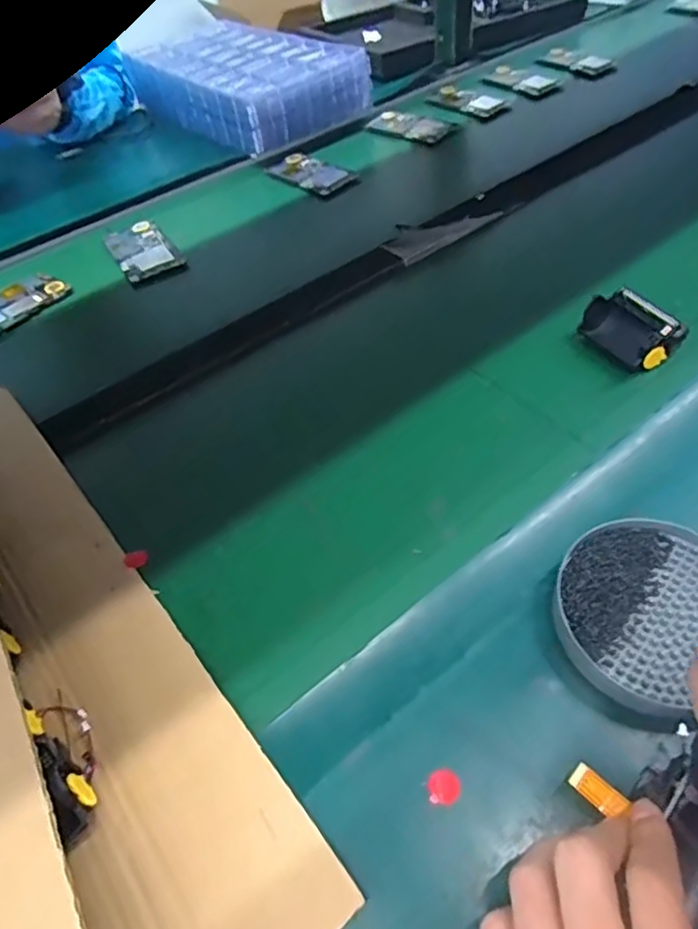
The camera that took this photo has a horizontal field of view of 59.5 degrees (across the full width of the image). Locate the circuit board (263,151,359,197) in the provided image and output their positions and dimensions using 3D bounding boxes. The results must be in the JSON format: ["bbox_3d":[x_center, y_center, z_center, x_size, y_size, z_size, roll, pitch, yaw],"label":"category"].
[{"bbox_3d":[-0.051,-0.383,0.800,0.115,0.008,0.074,36,60,29],"label":"circuit board"}]

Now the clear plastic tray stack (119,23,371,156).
[{"bbox_3d":[-0.157,-0.575,0.906,0.220,0.072,0.354,-32,55,-22],"label":"clear plastic tray stack"}]

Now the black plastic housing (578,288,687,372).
[{"bbox_3d":[0.236,-0.115,0.515,0.049,0.031,0.070,-24,52,-17],"label":"black plastic housing"}]

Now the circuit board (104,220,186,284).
[{"bbox_3d":[-0.238,-0.249,0.702,0.067,0.005,0.108,-27,53,-18],"label":"circuit board"}]

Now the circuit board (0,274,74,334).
[{"bbox_3d":[-0.361,-0.168,0.648,0.063,0.004,0.125,34,59,28],"label":"circuit board"}]

